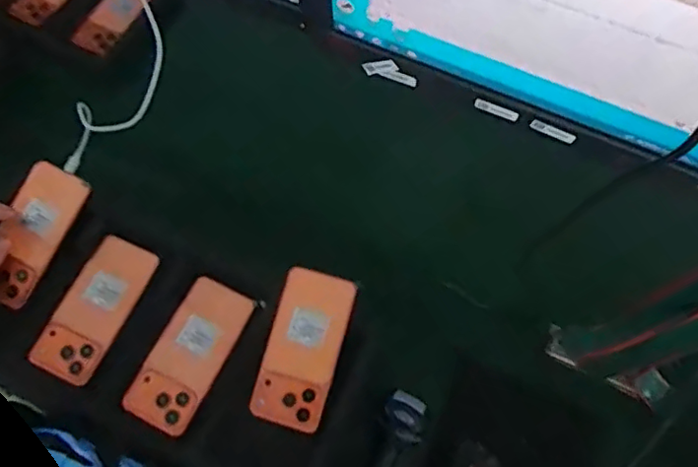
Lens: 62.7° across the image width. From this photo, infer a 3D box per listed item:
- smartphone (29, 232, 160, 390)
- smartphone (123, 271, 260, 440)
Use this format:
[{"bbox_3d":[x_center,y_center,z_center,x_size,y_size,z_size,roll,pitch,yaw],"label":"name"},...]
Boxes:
[{"bbox_3d":[-0.281,0.083,0.640,0.075,0.007,0.160,22,69,8],"label":"smartphone"},{"bbox_3d":[-0.172,0.130,0.622,0.078,0.007,0.162,26,70,10],"label":"smartphone"}]

